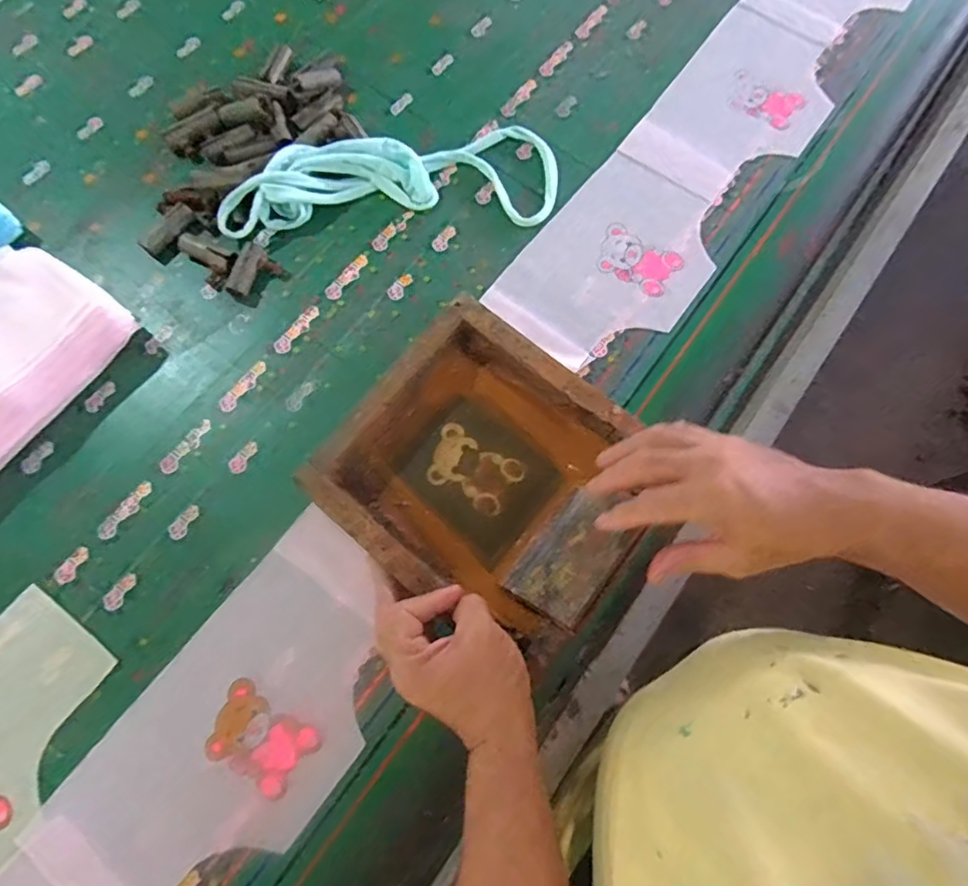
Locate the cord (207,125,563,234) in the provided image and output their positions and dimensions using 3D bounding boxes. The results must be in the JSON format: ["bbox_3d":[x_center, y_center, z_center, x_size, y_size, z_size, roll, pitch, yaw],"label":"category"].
[{"bbox_3d":[-0.096,-0.287,0.626,0.354,0.039,0.131,-4,71,-3],"label":"cord"}]

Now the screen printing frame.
[{"bbox_3d":[0.006,0.028,0.519,0.259,0.077,0.232,37,75,13],"label":"screen printing frame"}]

